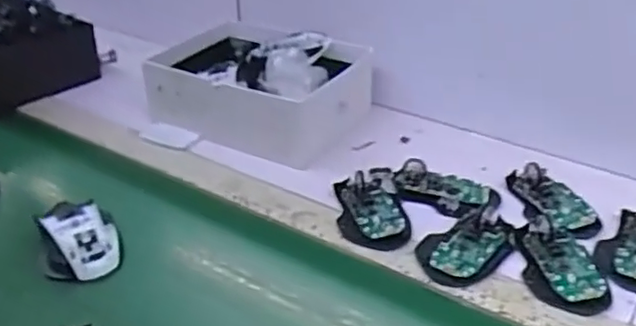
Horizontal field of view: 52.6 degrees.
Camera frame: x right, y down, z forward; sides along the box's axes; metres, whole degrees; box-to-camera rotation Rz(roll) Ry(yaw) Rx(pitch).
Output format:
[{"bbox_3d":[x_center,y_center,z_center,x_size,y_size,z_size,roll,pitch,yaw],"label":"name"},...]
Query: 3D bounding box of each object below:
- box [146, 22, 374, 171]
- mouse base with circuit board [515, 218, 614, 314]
[{"bbox_3d":[-0.073,-0.113,0.852,0.254,0.102,0.201,15,35,24],"label":"box"},{"bbox_3d":[0.224,0.089,0.603,0.064,0.020,0.116,-2,32,-1],"label":"mouse base with circuit board"}]

